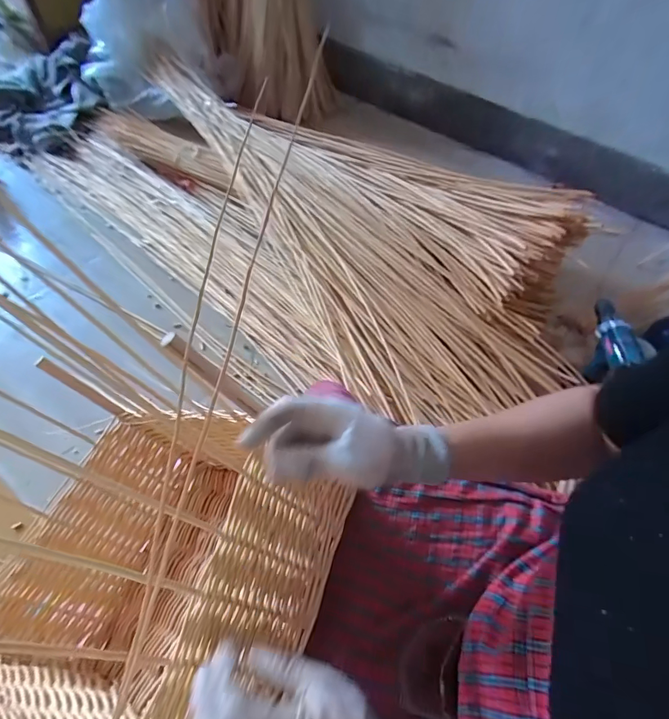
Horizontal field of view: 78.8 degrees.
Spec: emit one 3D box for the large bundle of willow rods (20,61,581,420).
[{"bbox_3d":[-0.109,-0.419,1.162,1.619,0.209,0.727,33,62,18],"label":"large bundle of willow rods"}]

